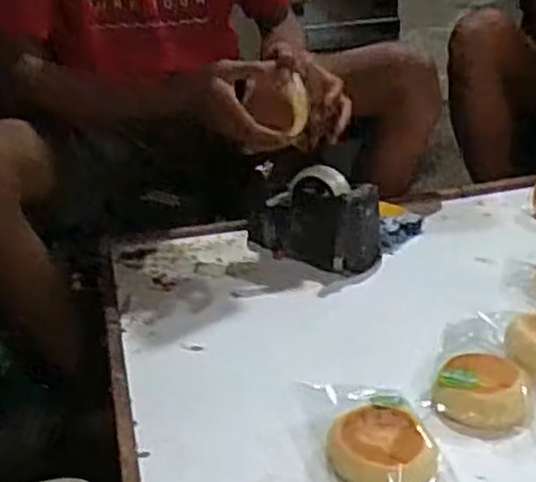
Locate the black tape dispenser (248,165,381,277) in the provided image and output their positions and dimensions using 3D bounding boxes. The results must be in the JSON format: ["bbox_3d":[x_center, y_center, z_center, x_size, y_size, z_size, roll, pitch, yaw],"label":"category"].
[{"bbox_3d":[0.065,-0.039,1.094,0.090,0.110,0.194,-24,33,-36],"label":"black tape dispenser"}]

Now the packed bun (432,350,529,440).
[{"bbox_3d":[0.202,0.145,0.747,0.084,0.044,0.077,-3,26,1],"label":"packed bun"}]

